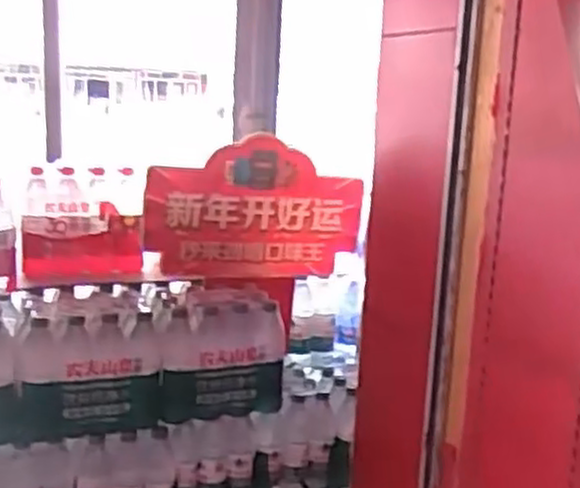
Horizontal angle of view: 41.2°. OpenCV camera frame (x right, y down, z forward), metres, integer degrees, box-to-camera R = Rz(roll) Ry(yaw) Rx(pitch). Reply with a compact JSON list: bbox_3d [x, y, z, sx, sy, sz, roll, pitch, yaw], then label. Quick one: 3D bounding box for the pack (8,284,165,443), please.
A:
[{"bbox_3d":[-0.390,0.219,1.476,0.267,0.220,0.222,-2,12,-22],"label":"pack"}]

